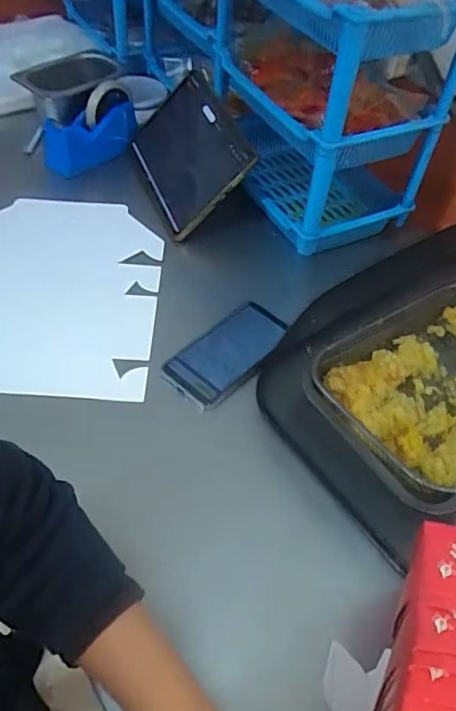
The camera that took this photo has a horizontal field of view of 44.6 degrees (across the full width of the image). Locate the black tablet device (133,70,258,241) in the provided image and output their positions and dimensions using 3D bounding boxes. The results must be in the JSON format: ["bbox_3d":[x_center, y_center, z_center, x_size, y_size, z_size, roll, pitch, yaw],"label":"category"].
[{"bbox_3d":[-0.059,-0.311,0.851,0.022,0.167,0.257,25,35,-48],"label":"black tablet device"}]

